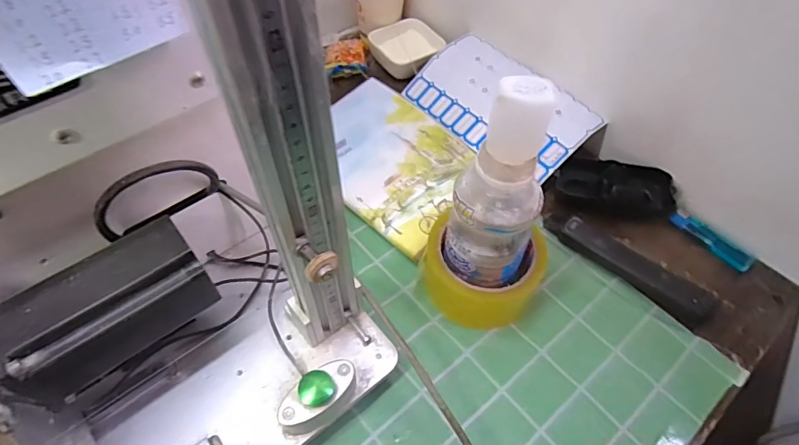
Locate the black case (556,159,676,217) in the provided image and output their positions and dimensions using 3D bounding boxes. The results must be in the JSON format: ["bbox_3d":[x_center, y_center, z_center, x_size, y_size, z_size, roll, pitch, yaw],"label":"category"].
[{"bbox_3d":[0.215,-0.037,0.471,0.110,0.031,0.049,5,53,2],"label":"black case"}]

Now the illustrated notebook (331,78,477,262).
[{"bbox_3d":[-0.006,-0.069,0.492,0.136,0.012,0.211,-32,60,-24],"label":"illustrated notebook"}]

